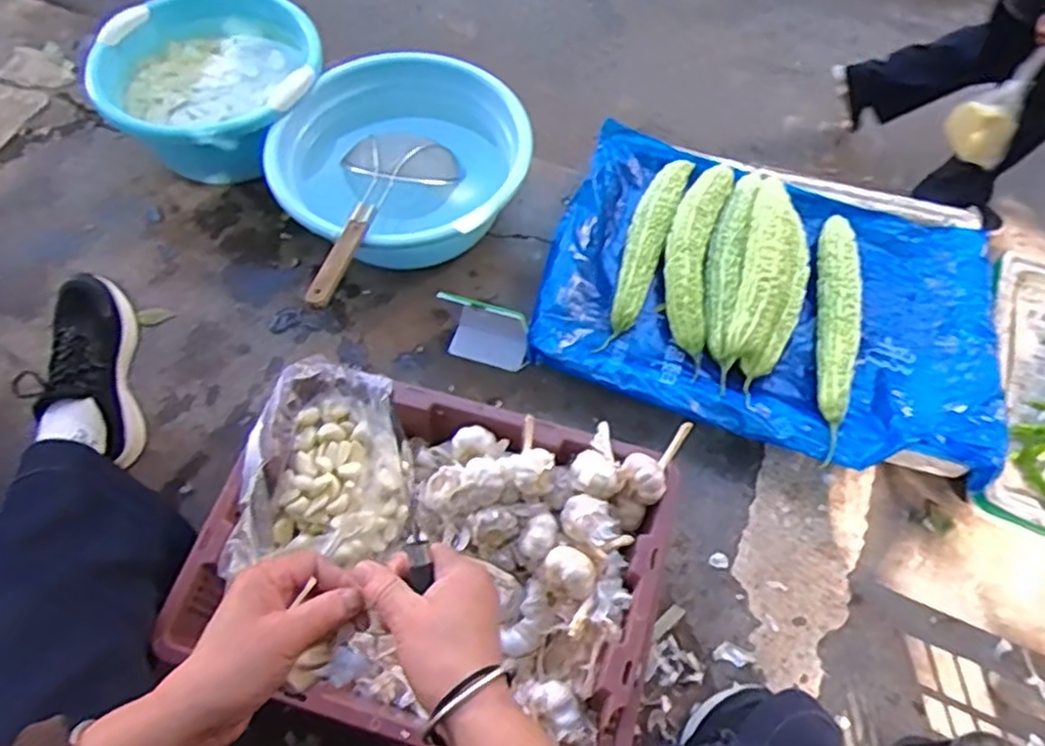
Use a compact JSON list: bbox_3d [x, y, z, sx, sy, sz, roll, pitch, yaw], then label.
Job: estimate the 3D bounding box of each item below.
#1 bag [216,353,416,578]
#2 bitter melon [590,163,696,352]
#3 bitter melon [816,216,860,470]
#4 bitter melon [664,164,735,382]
[{"bbox_3d":[-0.212,0.096,0.782,0.168,0.109,0.211,2,62,0],"label":"bag"},{"bbox_3d":[0.180,-0.188,1.041,0.061,0.052,0.371,20,63,9],"label":"bitter melon"},{"bbox_3d":[0.441,-0.066,0.977,0.055,0.051,0.404,12,62,5],"label":"bitter melon"},{"bbox_3d":[0.251,-0.170,1.028,0.082,0.073,0.349,14,63,6],"label":"bitter melon"}]

